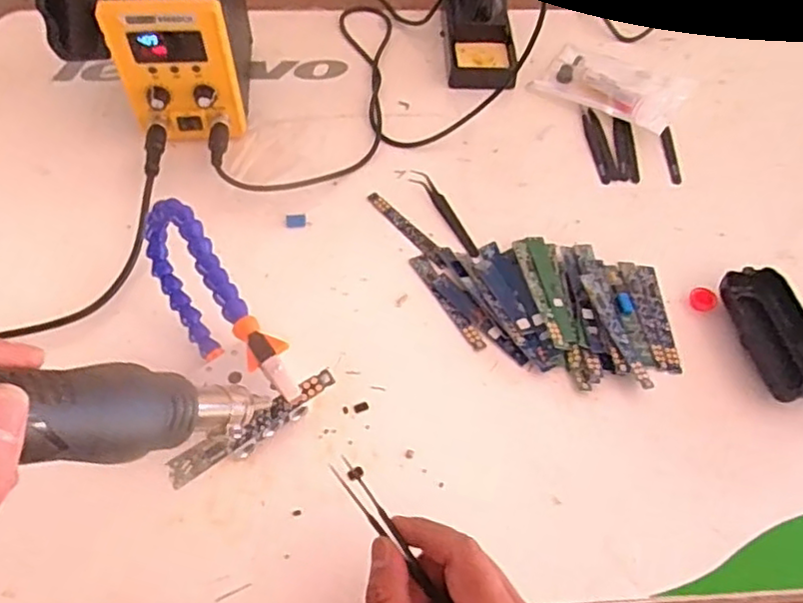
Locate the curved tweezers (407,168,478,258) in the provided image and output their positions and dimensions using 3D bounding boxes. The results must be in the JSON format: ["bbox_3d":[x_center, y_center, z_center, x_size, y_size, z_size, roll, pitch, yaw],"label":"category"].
[{"bbox_3d":[0.039,-0.081,0.569,0.015,0.004,0.108,-27,62,-18],"label":"curved tweezers"}]

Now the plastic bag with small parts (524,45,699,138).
[{"bbox_3d":[0.221,-0.227,0.665,0.140,0.019,0.095,27,60,15],"label":"plastic bag with small parts"}]

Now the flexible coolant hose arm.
[{"bbox_3d":[-0.123,0.014,0.434,0.038,0.112,0.192,-31,63,-20],"label":"flexible coolant hose arm"}]

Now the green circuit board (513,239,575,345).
[{"bbox_3d":[0.116,-0.009,0.514,0.027,0.004,0.102,-4,58,-16],"label":"green circuit board"}]

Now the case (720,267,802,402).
[{"bbox_3d":[0.292,0.025,0.495,0.052,0.027,0.107,-8,58,-7],"label":"case"}]

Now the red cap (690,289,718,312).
[{"bbox_3d":[0.246,-0.001,0.523,0.020,0.006,0.022,1,57,-1],"label":"red cap"}]

